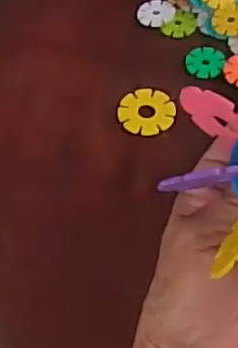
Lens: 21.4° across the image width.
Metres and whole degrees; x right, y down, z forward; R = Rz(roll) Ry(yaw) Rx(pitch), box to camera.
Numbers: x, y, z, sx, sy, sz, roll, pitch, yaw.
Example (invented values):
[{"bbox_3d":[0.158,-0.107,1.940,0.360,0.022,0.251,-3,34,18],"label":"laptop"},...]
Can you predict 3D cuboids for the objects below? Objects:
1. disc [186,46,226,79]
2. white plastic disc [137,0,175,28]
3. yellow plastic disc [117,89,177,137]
[{"bbox_3d":[0.070,-0.092,0.516,0.031,0.006,0.032,-1,57,2],"label":"disc"},{"bbox_3d":[0.031,-0.142,0.549,0.028,0.004,0.031,36,65,23],"label":"white plastic disc"},{"bbox_3d":[0.022,-0.049,0.491,0.044,0.005,0.043,-1,57,2],"label":"yellow plastic disc"}]

